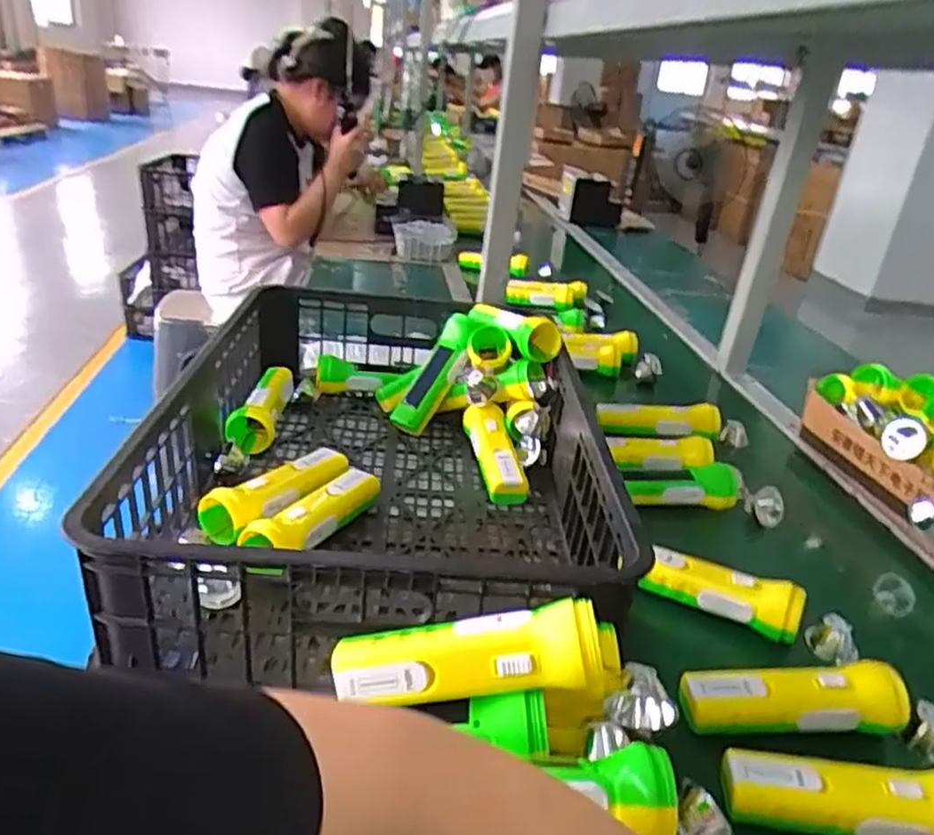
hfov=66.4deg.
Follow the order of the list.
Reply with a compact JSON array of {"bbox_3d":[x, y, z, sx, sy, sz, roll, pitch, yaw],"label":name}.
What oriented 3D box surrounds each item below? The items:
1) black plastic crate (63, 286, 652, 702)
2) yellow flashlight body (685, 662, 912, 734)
[{"bbox_3d":[-0.075,0.031,0.714,0.391,0.164,0.551,5,26,-1],"label":"black plastic crate"},{"bbox_3d":[0.247,0.215,0.545,0.161,0.047,0.047,4,28,-4],"label":"yellow flashlight body"}]

